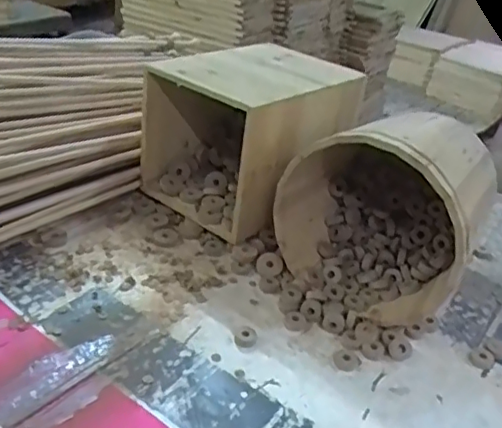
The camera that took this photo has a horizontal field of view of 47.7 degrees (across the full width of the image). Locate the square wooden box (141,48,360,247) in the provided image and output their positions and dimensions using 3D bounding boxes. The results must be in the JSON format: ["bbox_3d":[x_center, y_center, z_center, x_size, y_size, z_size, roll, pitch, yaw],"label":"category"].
[{"bbox_3d":[-0.002,-0.116,0.865,0.202,0.235,0.260,27,38,32],"label":"square wooden box"}]

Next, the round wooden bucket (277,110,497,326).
[{"bbox_3d":[0.180,-0.010,0.728,0.227,0.228,0.230,23,35,27],"label":"round wooden bucket"}]

